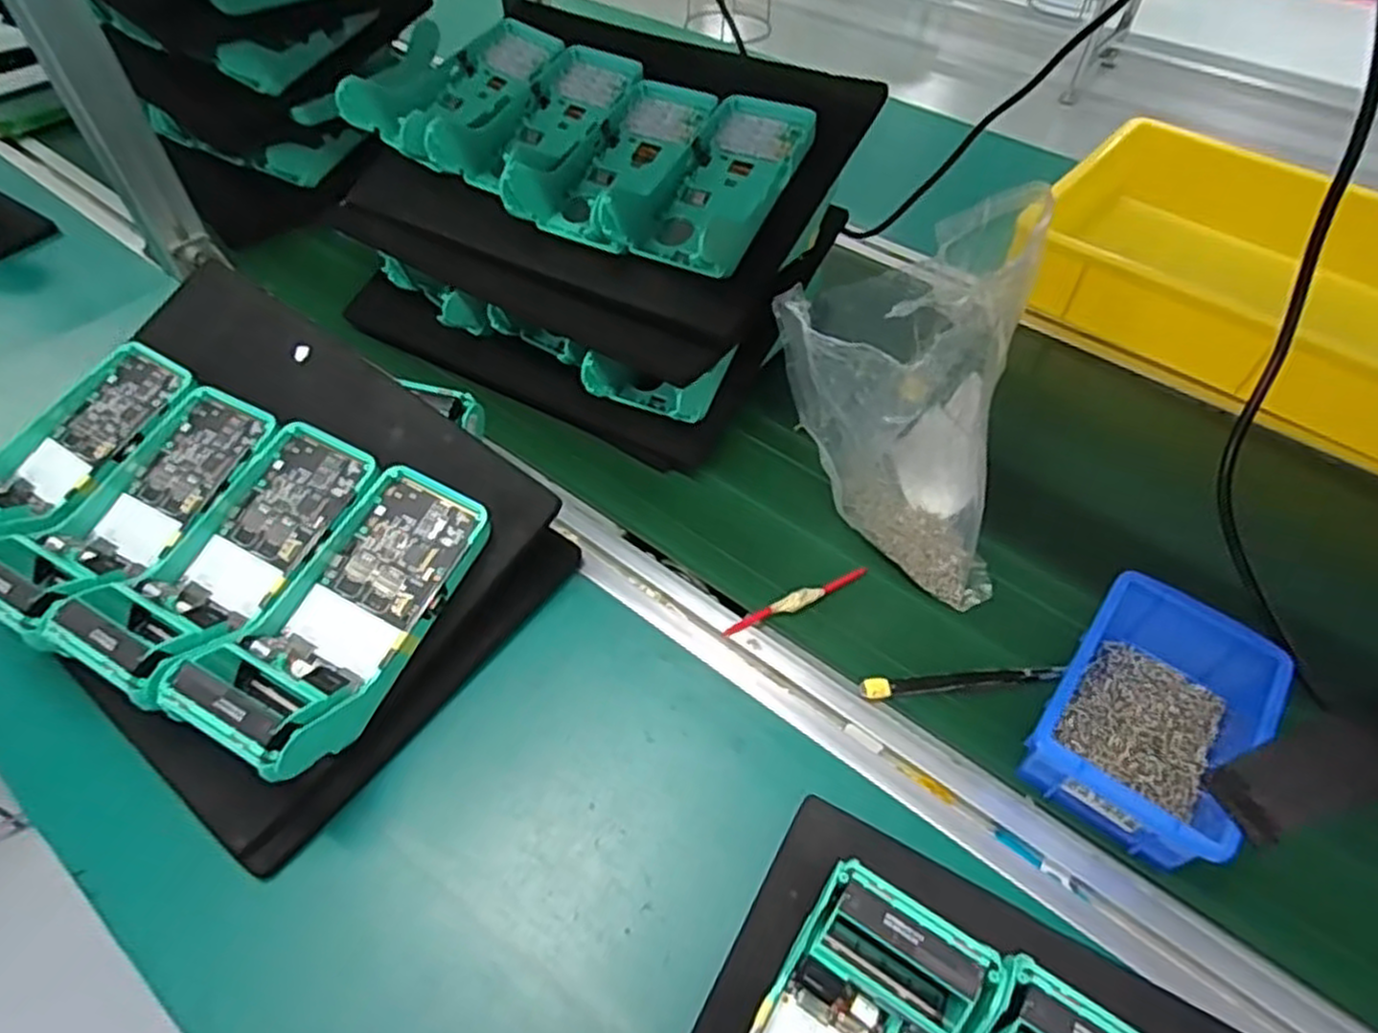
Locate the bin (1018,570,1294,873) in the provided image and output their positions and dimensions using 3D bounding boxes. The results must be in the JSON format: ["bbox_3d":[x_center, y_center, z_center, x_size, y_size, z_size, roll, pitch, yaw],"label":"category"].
[{"bbox_3d":[0.261,0.111,0.429,0.101,0.056,0.153,35,58,23],"label":"bin"}]

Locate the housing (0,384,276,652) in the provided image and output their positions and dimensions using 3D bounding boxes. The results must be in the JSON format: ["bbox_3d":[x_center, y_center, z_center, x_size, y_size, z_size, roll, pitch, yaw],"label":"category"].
[{"bbox_3d":[-0.331,-0.003,0.454,0.084,0.046,0.177,19,53,13],"label":"housing"}]

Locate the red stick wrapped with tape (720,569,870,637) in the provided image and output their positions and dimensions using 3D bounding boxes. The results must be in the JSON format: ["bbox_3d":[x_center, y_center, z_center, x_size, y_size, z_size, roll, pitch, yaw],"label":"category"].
[{"bbox_3d":[0.072,0.055,0.494,0.107,0.011,0.011,-20,55,-17],"label":"red stick wrapped with tape"}]

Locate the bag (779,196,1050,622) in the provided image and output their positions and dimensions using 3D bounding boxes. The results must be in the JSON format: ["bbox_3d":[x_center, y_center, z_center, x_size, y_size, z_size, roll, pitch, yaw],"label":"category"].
[{"bbox_3d":[0.151,-0.076,0.474,0.162,0.204,0.118,30,56,20],"label":"bag"}]

